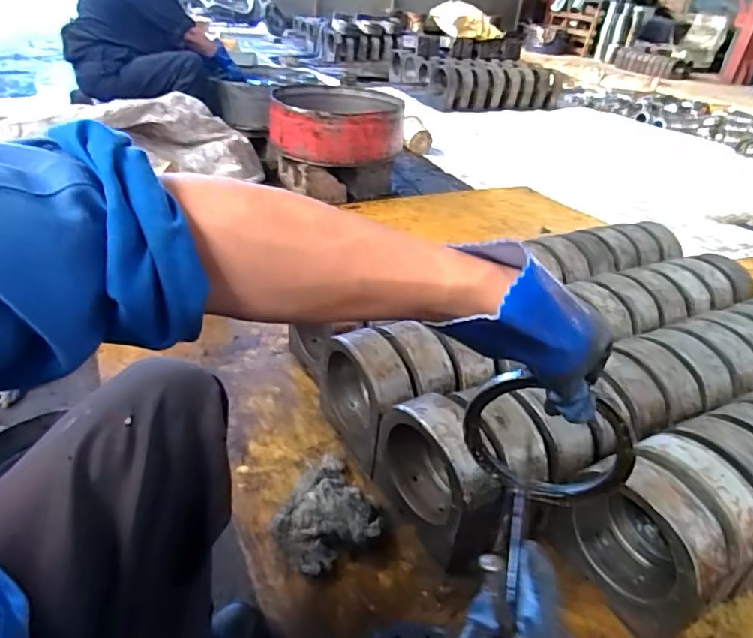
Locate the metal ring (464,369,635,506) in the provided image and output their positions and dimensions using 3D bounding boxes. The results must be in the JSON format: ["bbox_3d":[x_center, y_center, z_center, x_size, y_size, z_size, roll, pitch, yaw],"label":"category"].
[{"bbox_3d":[0.166,0.122,0.513,0.157,0.144,0.017,17,34,15],"label":"metal ring"}]

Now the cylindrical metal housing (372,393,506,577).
[{"bbox_3d":[0.097,0.263,0.899,0.100,0.249,0.226,-17,40,-30],"label":"cylindrical metal housing"}]

